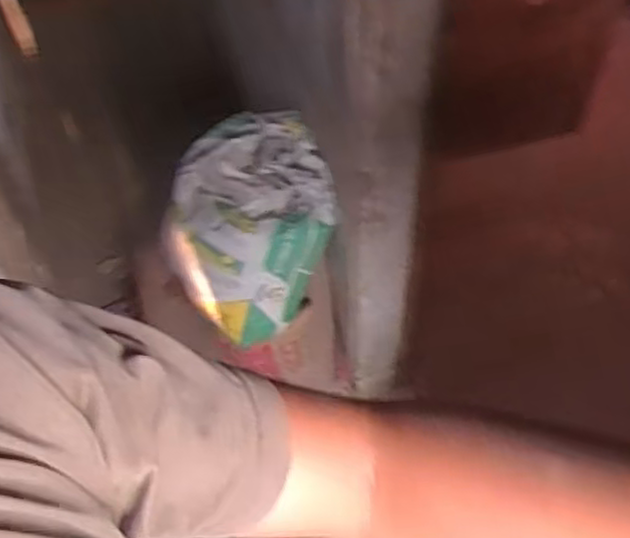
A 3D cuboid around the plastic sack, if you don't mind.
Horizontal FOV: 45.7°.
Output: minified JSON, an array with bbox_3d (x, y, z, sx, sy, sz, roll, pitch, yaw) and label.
[{"bbox_3d":[-0.119,-0.076,1.309,0.282,0.236,0.310,-15,54,-8],"label":"plastic sack"}]

